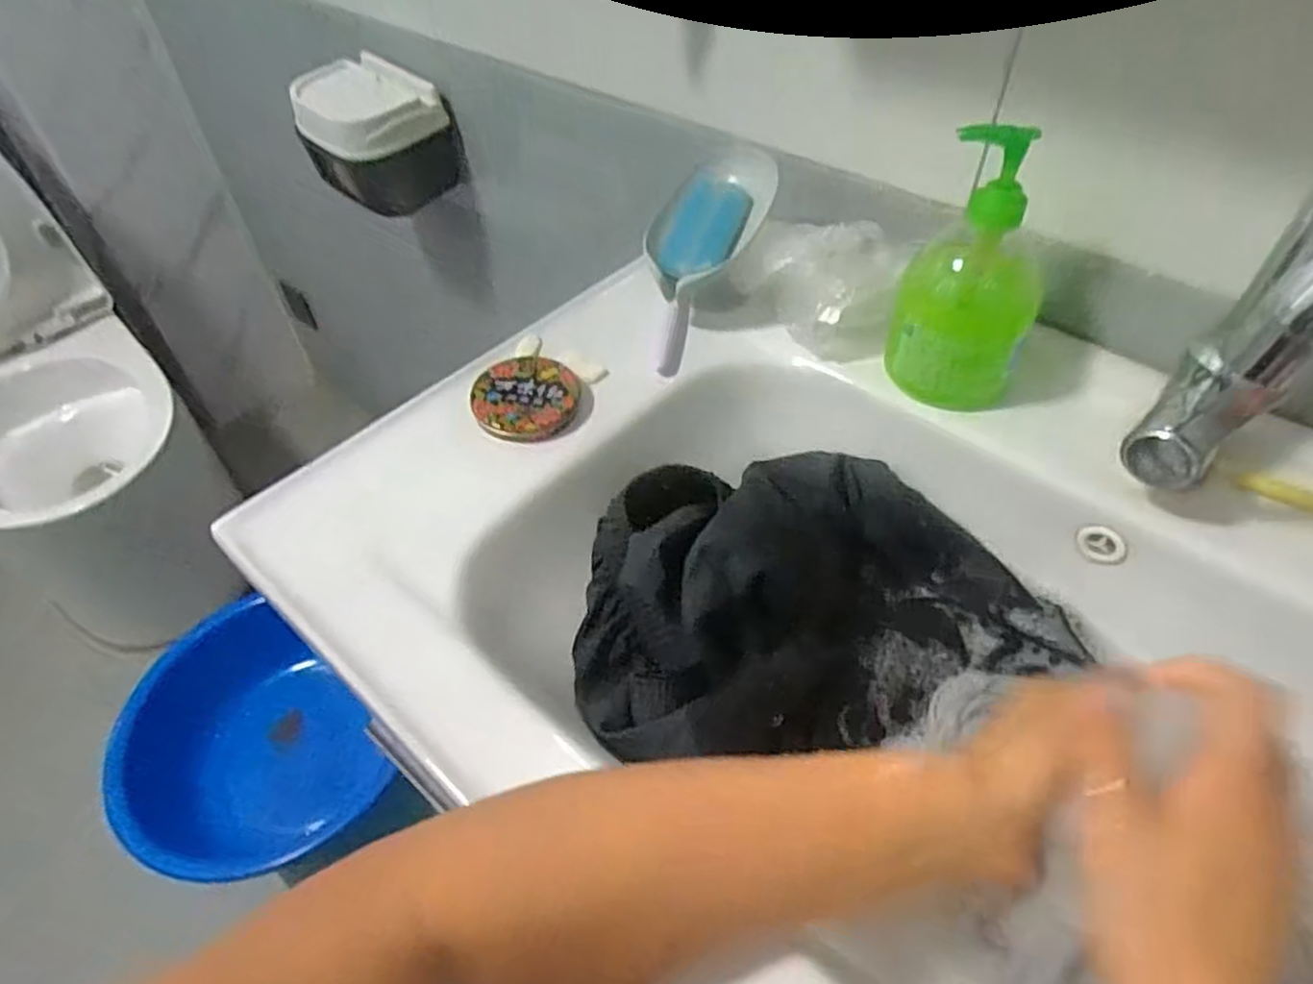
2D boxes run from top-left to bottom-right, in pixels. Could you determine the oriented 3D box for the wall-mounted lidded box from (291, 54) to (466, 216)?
[{"bbox_3d":[-0.325,-0.404,0.867,0.149,0.143,0.129,-32,54,-24],"label":"wall-mounted lidded box"}]

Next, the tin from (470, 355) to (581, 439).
[{"bbox_3d":[-0.088,-0.065,0.510,0.071,0.011,0.069,-1,48,1],"label":"tin"}]

